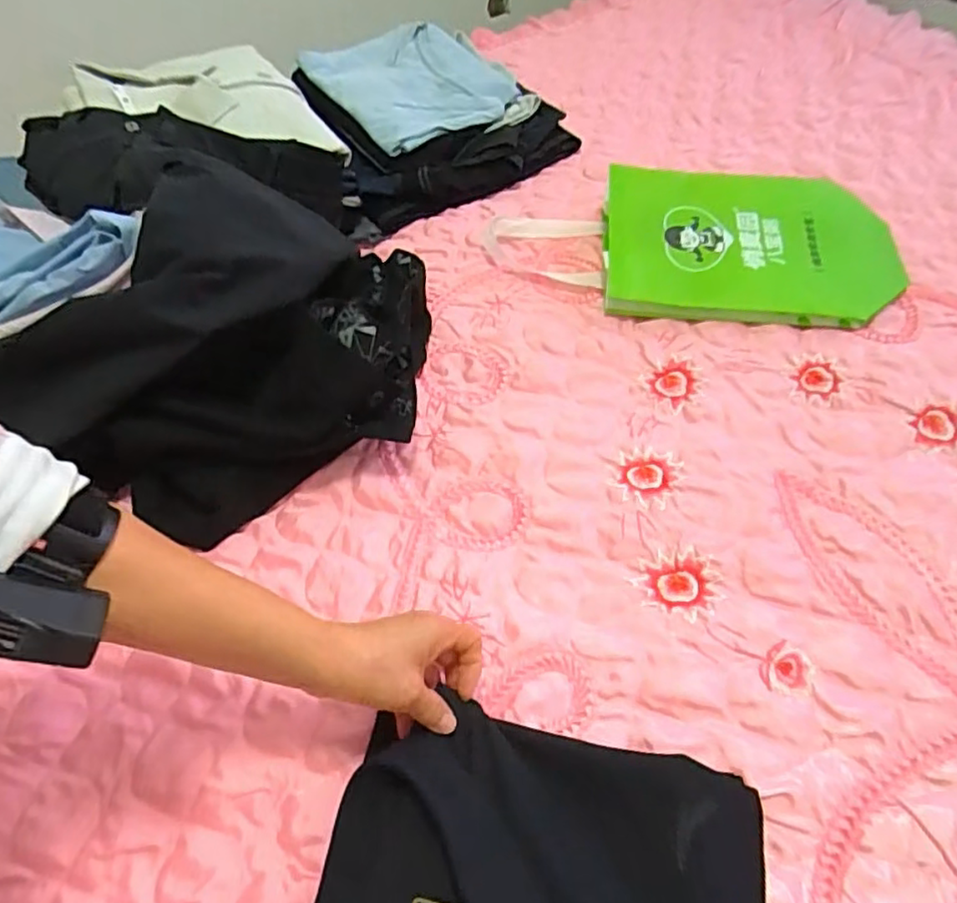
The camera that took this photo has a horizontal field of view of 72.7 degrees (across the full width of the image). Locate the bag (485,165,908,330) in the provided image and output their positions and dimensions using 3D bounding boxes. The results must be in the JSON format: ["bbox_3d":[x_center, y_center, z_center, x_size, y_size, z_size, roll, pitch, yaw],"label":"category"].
[{"bbox_3d":[0.231,-0.230,0.719,0.439,0.059,0.208,1,53,4],"label":"bag"}]

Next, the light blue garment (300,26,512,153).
[{"bbox_3d":[-0.090,-0.517,0.904,0.251,0.038,0.269,-28,57,-16],"label":"light blue garment"}]

